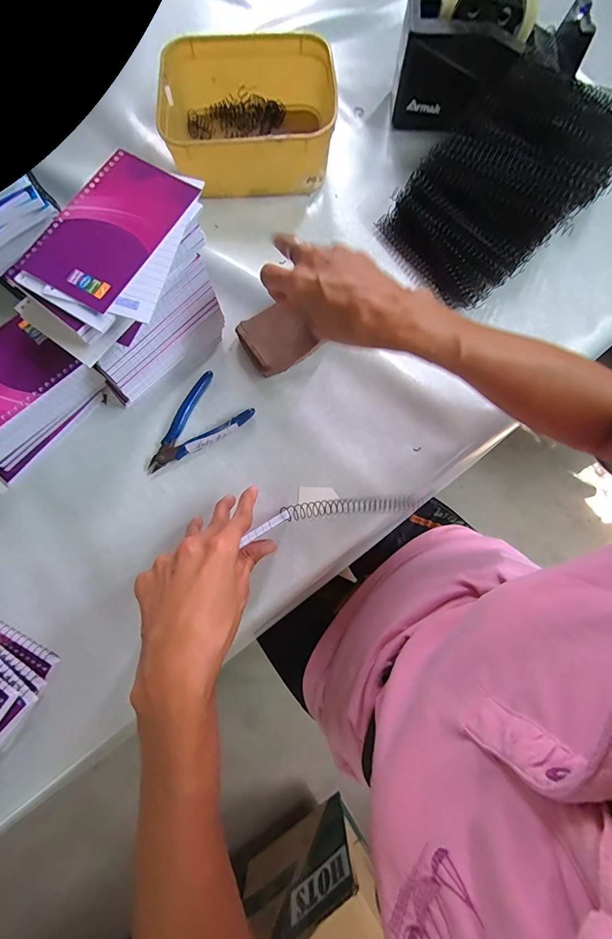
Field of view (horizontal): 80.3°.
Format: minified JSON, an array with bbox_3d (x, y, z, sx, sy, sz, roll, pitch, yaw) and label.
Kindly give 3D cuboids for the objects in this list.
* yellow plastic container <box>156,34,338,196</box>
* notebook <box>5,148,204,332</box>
[{"bbox_3d":[-0.067,-0.417,0.432,0.187,0.068,0.165,-3,77,0],"label":"yellow plastic container"},{"bbox_3d":[-0.151,-0.180,0.276,0.080,0.009,0.144,32,80,8],"label":"notebook"}]

